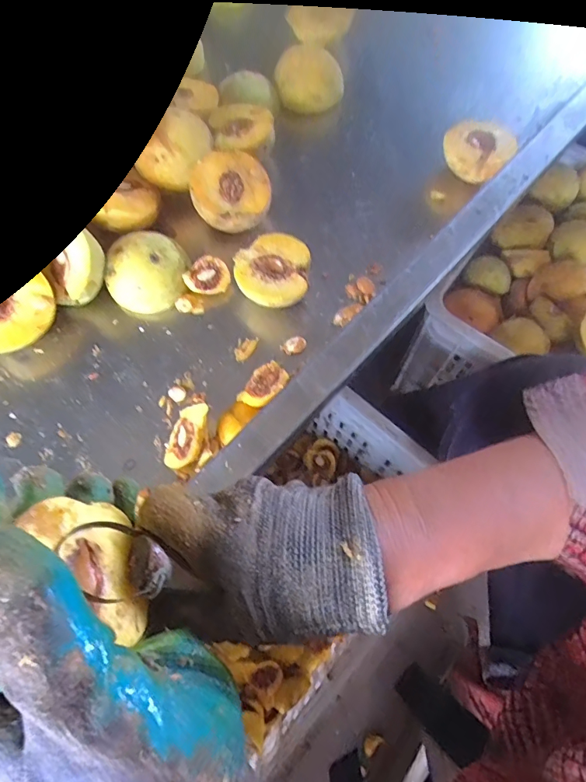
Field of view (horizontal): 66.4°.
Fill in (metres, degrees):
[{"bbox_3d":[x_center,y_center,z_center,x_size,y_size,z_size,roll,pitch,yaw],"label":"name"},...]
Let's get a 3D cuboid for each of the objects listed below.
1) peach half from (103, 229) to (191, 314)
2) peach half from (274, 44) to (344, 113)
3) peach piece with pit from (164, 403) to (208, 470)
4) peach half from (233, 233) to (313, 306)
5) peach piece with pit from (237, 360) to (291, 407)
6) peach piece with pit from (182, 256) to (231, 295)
[{"bbox_3d":[-0.122,-0.098,0.370,0.063,0.038,0.057,0,69,0],"label":"peach half"},{"bbox_3d":[0.016,-0.313,0.449,0.068,0.028,0.052,3,69,1],"label":"peach half"},{"bbox_3d":[-0.077,0.034,0.328,0.026,0.020,0.046,8,69,3],"label":"peach piece with pit"},{"bbox_3d":[-0.016,-0.096,0.367,0.058,0.026,0.063,9,69,3],"label":"peach half"},{"bbox_3d":[-0.021,-0.003,0.343,0.028,0.021,0.039,25,71,9],"label":"peach piece with pit"},{"bbox_3d":[-0.072,-0.095,0.378,0.037,0.022,0.028,-6,69,-2],"label":"peach piece with pit"}]

